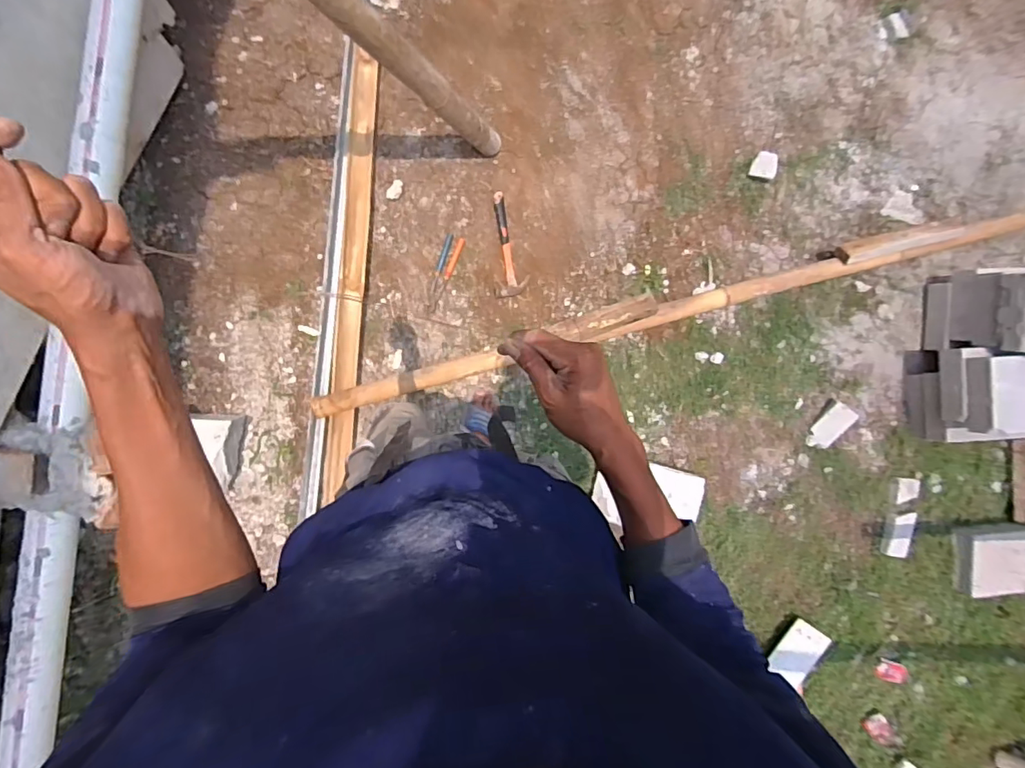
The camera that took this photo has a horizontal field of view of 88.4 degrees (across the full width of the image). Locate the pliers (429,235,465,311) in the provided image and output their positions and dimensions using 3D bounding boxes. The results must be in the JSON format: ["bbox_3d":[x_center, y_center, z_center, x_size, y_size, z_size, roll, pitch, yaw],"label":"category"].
[{"bbox_3d":[-0.188,-0.307,1.467,0.051,0.013,0.210,18,88,-6],"label":"pliers"}]

